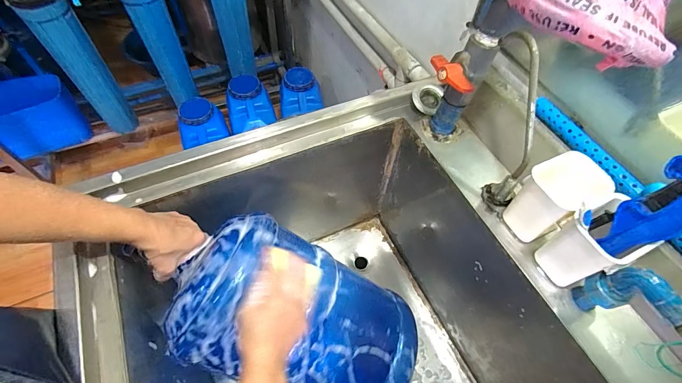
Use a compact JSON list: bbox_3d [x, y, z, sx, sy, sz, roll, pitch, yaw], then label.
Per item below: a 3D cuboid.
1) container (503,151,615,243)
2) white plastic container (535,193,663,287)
[{"bbox_3d":[0.290,0.013,0.473,0.083,0.119,0.076,-20,61,-15],"label":"container"},{"bbox_3d":[0.313,0.069,0.433,0.078,0.107,0.073,-21,61,-15],"label":"white plastic container"}]

